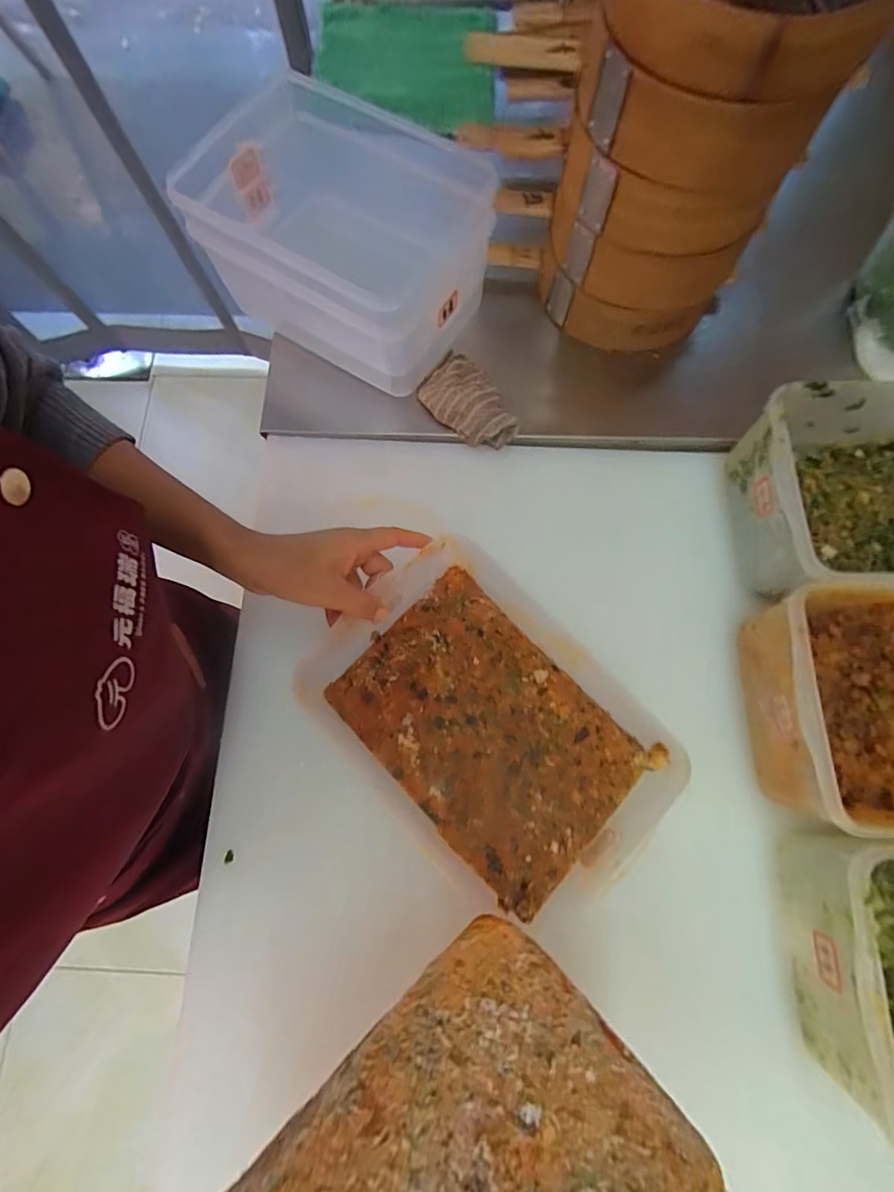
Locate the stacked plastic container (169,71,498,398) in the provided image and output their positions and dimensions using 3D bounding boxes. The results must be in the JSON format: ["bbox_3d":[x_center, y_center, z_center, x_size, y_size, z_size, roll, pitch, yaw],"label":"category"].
[{"bbox_3d":[-0.114,-0.366,0.519,0.281,0.146,0.188,32,78,9],"label":"stacked plastic container"}]

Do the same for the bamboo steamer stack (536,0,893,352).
[{"bbox_3d":[0.211,-0.408,0.454,0.193,0.267,0.203,19,76,6],"label":"bamboo steamer stack"}]

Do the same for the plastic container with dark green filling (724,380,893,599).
[{"bbox_3d":[0.434,-0.090,0.471,0.283,0.093,0.185,1,75,1],"label":"plastic container with dark green filling"}]

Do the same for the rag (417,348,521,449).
[{"bbox_3d":[0.020,-0.208,0.531,0.067,0.035,0.113,-34,77,-8],"label":"rag"}]

